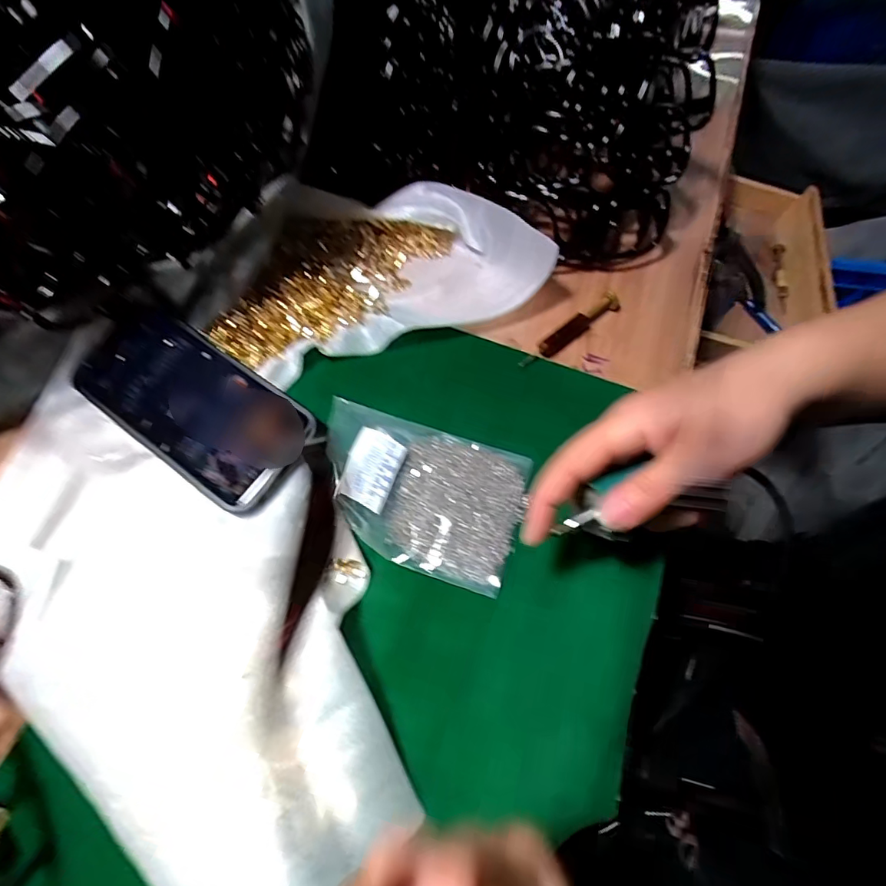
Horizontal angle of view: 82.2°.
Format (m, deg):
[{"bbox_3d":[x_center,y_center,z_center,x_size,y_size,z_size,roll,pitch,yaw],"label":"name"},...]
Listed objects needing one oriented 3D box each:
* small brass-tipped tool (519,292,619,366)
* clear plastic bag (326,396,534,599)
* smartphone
[{"bbox_3d":[0.095,-0.084,0.379,0.097,0.012,0.014,-36,69,-17],"label":"small brass-tipped tool"},{"bbox_3d":[-0.017,0.026,0.312,0.132,0.026,0.091,16,64,8],"label":"clear plastic bag"},{"bbox_3d":[-0.168,-0.029,0.336,0.169,0.005,0.079,34,75,14],"label":"smartphone"}]

